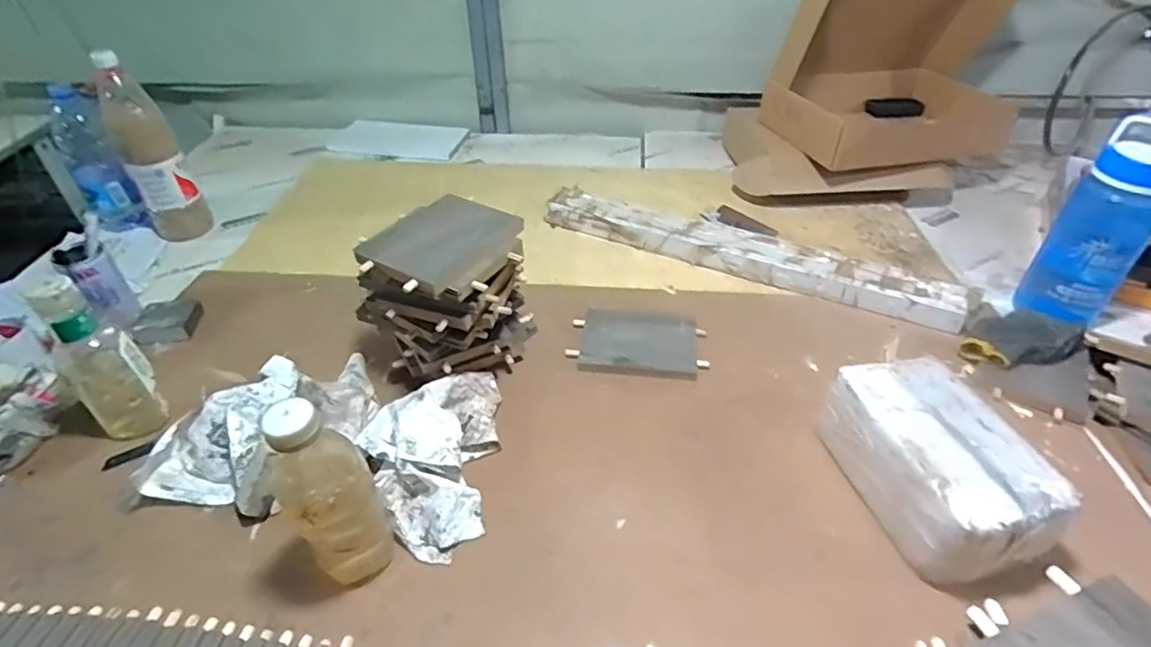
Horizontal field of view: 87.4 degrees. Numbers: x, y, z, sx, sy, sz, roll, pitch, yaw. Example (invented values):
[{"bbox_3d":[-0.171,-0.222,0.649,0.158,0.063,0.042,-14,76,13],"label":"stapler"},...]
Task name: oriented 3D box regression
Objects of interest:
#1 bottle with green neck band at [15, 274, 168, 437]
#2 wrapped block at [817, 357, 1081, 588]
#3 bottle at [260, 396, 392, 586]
[{"bbox_3d":[-0.508,0.035,0.640,0.056,0.208,0.067,26,47,28],"label":"bottle with green neck band"},{"bbox_3d":[0.354,0.139,0.594,0.135,0.103,0.207,-11,41,-11],"label":"wrapped block"},{"bbox_3d":[-0.210,0.149,0.516,0.057,0.210,0.071,20,44,23],"label":"bottle"}]

